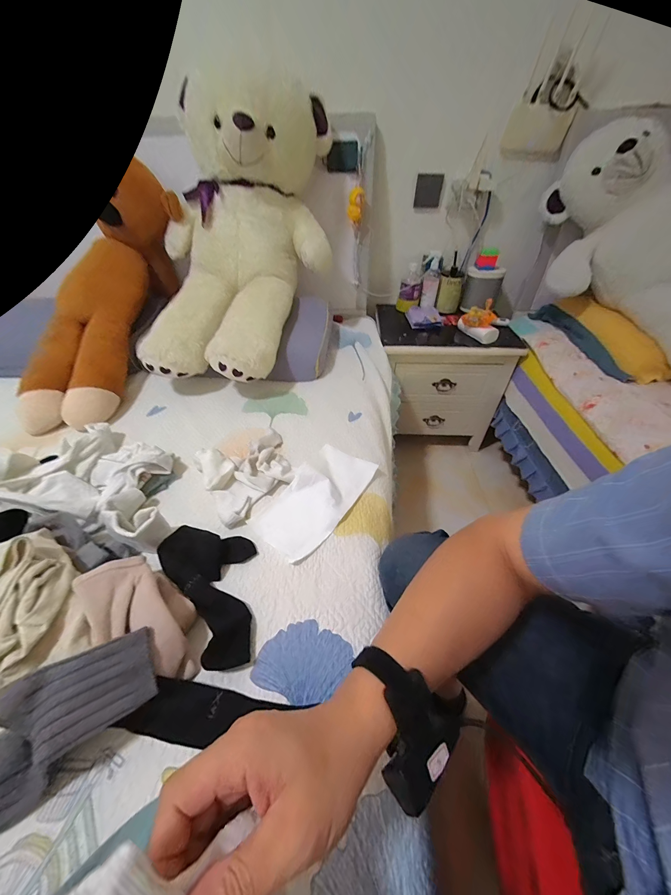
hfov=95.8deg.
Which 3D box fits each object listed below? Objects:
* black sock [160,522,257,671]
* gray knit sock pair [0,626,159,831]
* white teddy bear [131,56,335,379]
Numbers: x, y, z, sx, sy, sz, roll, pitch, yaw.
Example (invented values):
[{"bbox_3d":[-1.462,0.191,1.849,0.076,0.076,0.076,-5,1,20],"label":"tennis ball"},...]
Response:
[{"bbox_3d":[-0.171,0.201,0.459,0.123,0.034,0.220,-31,53,-27],"label":"black sock"},{"bbox_3d":[-0.303,0.296,0.327,0.216,0.080,0.093,-29,52,-26],"label":"gray knit sock pair"},{"bbox_3d":[-0.301,-0.570,0.841,0.473,0.343,0.802,12,86,12],"label":"white teddy bear"}]

